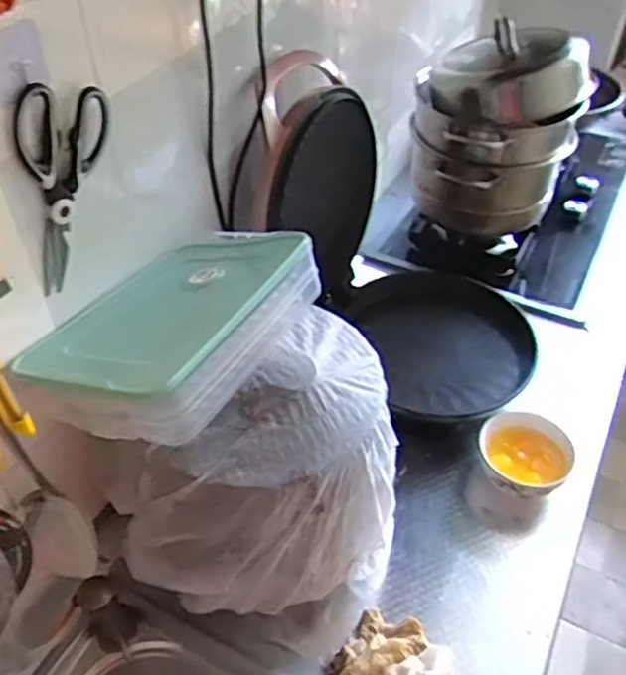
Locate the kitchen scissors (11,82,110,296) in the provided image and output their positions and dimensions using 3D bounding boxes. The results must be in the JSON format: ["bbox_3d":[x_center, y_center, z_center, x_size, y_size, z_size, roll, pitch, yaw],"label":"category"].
[{"bbox_3d":[-0.243,-0.137,0.644,0.013,0.203,0.103,30,31,27],"label":"kitchen scissors"}]

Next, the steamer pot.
[{"bbox_3d":[0.330,-0.385,1.231,0.286,0.362,0.319,10,45,11],"label":"steamer pot"}]

